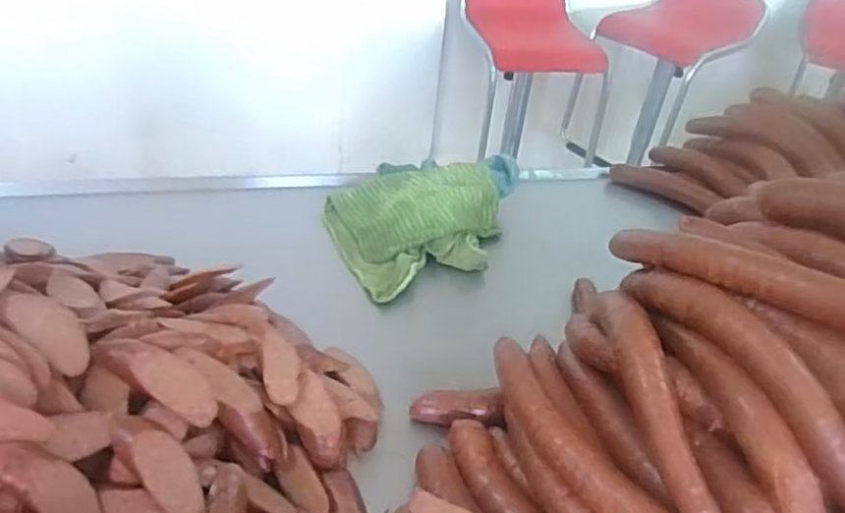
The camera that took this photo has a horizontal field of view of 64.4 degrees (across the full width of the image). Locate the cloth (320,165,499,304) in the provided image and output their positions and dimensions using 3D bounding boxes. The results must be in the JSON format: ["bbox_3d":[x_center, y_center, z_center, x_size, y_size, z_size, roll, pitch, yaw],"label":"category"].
[{"bbox_3d":[0.004,-0.046,0.872,0.232,0.064,0.219,-10,40,-22],"label":"cloth"}]

